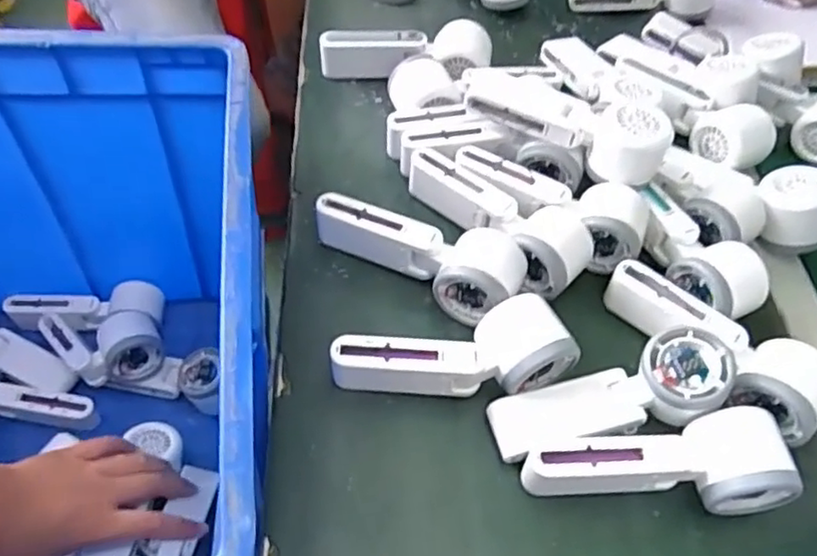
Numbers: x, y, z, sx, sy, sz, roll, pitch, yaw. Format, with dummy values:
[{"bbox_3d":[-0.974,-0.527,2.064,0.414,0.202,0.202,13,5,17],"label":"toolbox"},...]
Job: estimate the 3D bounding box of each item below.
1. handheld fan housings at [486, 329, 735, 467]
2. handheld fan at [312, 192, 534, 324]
[{"bbox_3d":[0.139,0.082,0.432,0.163,0.047,0.058,-12,56,-13],"label":"handheld fan housings"},{"bbox_3d":[0.008,-0.024,0.504,0.169,0.049,0.060,28,56,15],"label":"handheld fan"}]

